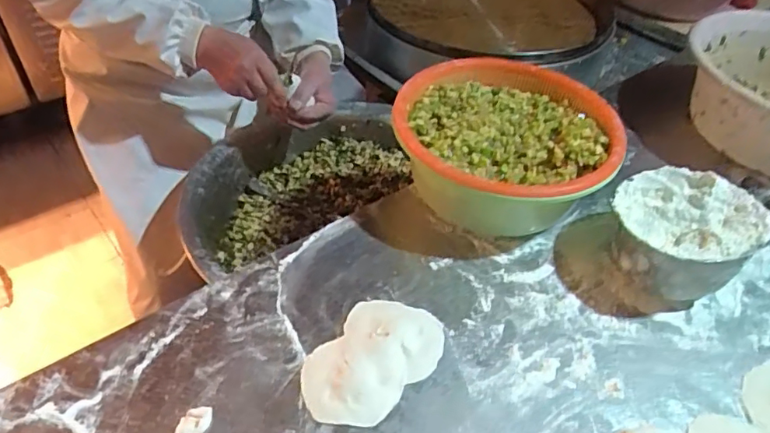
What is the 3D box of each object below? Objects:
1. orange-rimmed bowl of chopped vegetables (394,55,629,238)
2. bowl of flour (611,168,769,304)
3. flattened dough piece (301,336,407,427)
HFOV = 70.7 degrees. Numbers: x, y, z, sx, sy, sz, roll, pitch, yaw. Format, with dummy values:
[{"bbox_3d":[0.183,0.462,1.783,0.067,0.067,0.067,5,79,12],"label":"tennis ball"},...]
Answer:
[{"bbox_3d":[0.146,-0.080,0.703,0.268,0.130,0.266,5,41,-4],"label":"orange-rimmed bowl of chopped vegetables"},{"bbox_3d":[0.330,0.025,0.620,0.142,0.100,0.141,5,41,-4],"label":"bowl of flour"},{"bbox_3d":[-0.031,0.157,0.525,0.097,0.012,0.086,7,45,3],"label":"flattened dough piece"}]

